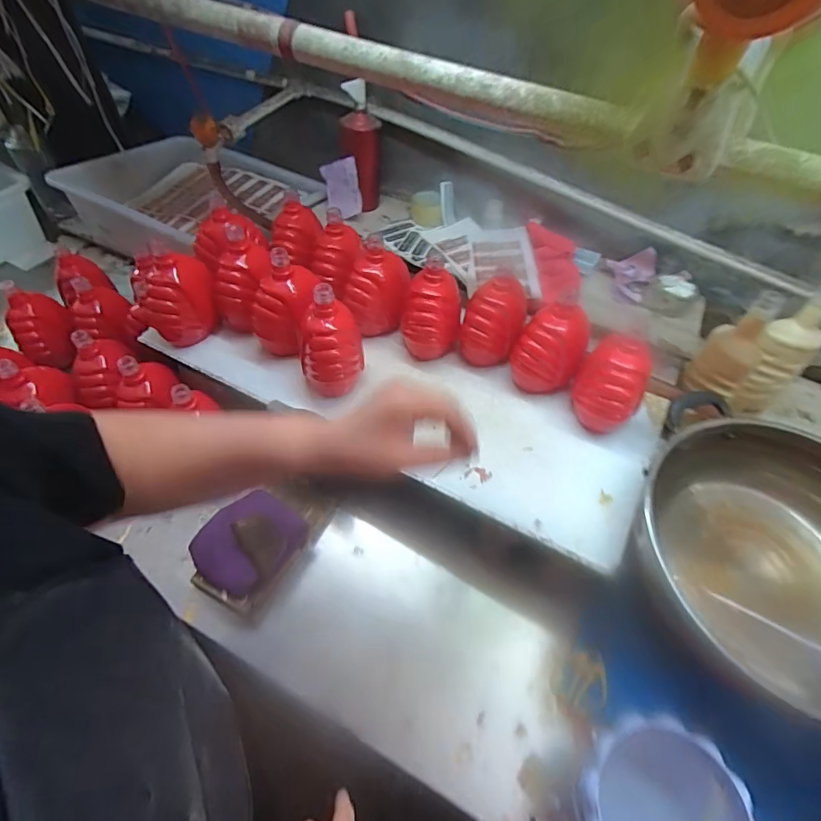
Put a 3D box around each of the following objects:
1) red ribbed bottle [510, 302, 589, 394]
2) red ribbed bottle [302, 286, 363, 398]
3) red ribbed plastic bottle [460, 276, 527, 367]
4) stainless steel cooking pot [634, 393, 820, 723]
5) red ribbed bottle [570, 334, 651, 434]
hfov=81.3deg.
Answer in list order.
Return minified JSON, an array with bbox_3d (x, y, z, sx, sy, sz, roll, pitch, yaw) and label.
[{"bbox_3d":[0.204,-0.093,0.702,0.099,0.125,0.084,22,58,14],"label":"red ribbed bottle"},{"bbox_3d":[-0.112,-0.104,0.663,0.083,0.138,0.103,-7,56,-6],"label":"red ribbed bottle"},{"bbox_3d":[0.125,-0.131,0.725,0.078,0.123,0.064,21,58,14],"label":"red ribbed plastic bottle"},{"bbox_3d":[0.432,0.168,0.580,0.305,0.105,0.314,0,55,0],"label":"stainless steel cooking pot"},{"bbox_3d":[0.273,-0.032,0.661,0.087,0.125,0.073,26,59,17],"label":"red ribbed bottle"}]

